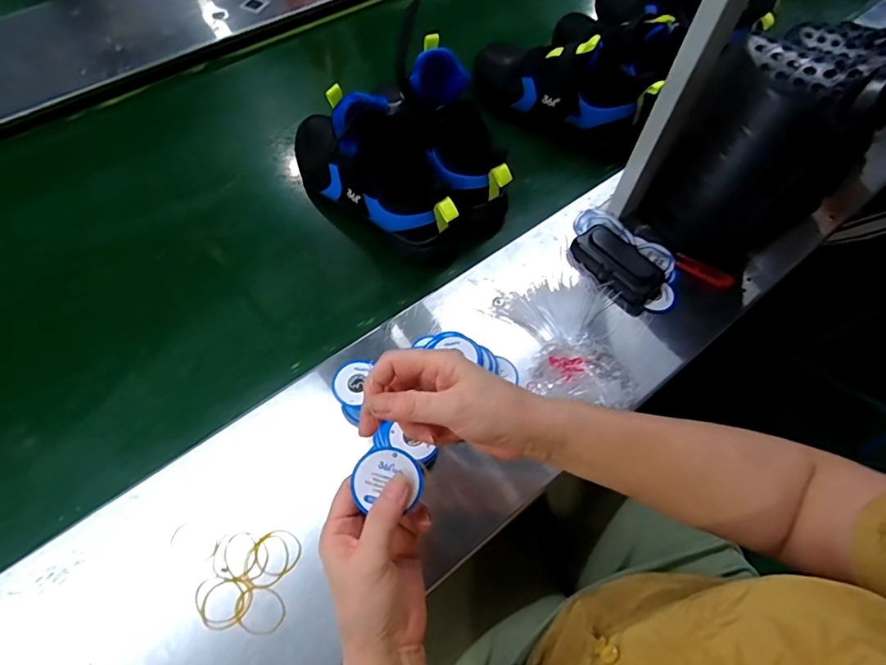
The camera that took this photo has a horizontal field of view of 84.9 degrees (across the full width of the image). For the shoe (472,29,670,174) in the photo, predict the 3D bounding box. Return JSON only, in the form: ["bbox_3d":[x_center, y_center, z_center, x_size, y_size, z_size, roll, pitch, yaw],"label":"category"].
[{"bbox_3d":[0.169,-0.363,0.697,0.272,0.126,0.102,29,67,12],"label":"shoe"}]

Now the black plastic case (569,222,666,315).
[{"bbox_3d":[0.208,-0.081,0.569,0.059,0.028,0.110,-33,69,-16],"label":"black plastic case"}]

